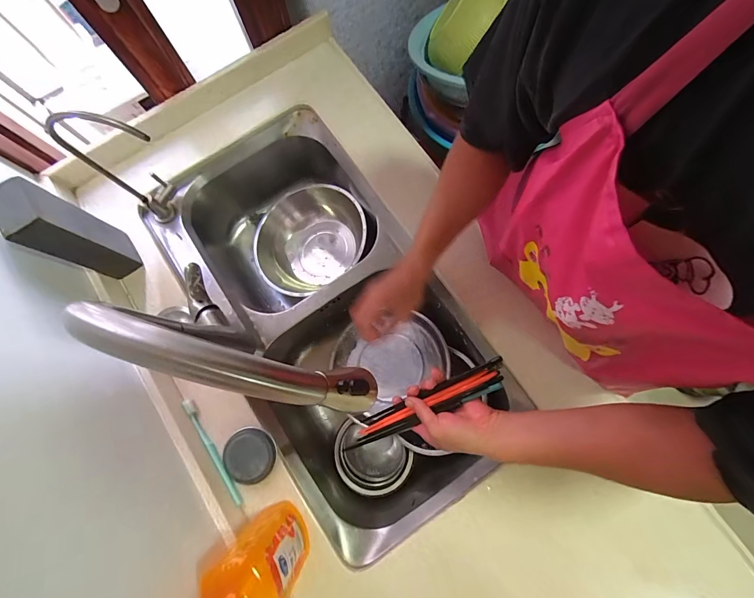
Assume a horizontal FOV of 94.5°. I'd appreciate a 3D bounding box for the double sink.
[{"bbox_3d":[-0.092,0.025,0.682,0.386,0.260,0.750,-35,80,-6],"label":"double sink"}]

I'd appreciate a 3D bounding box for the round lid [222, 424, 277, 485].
[{"bbox_3d":[-0.198,0.245,0.543,0.075,0.019,0.085,30,81,7],"label":"round lid"}]

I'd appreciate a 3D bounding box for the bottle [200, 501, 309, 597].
[{"bbox_3d":[-0.141,0.323,0.410,0.089,0.244,0.062,40,82,8],"label":"bottle"}]

